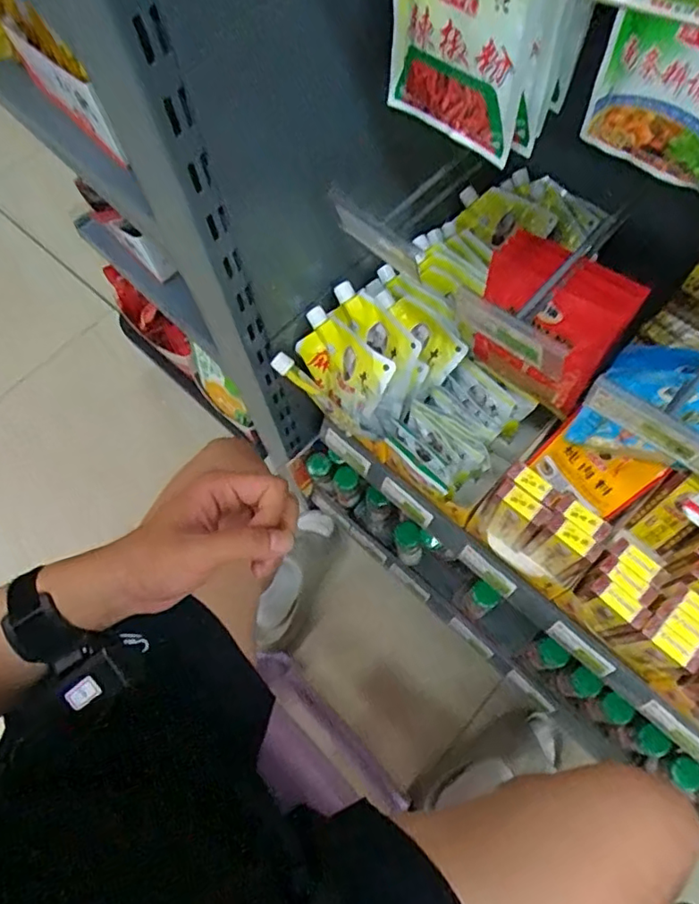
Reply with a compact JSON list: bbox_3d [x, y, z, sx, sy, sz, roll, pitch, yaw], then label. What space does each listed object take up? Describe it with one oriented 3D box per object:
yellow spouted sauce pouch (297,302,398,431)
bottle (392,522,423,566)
[{"bbox_3d":[-0.008,-0.094,0.670,0.030,0.095,0.124,-27,59,-32],"label":"yellow spouted sauce pouch"},{"bbox_3d":[0.092,0.144,0.909,0.034,0.105,0.048,-26,68,-7],"label":"bottle"}]

